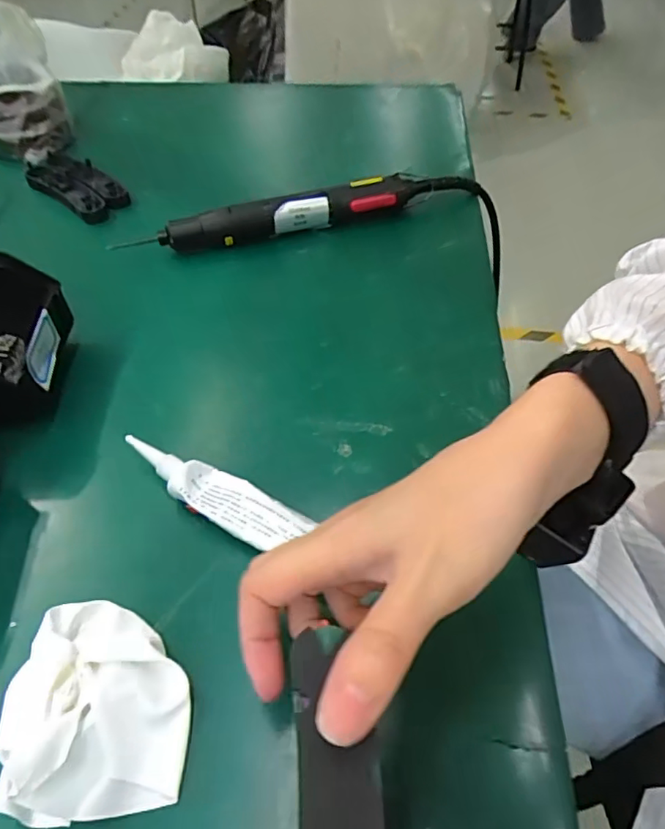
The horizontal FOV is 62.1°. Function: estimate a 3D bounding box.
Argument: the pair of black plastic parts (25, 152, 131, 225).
[{"bbox_3d":[-0.268,-0.239,0.578,0.129,0.020,0.057,33,58,26],"label":"pair of black plastic parts"}]

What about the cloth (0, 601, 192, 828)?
[{"bbox_3d":[-0.109,0.129,0.253,0.079,0.029,0.090,-9,50,-6],"label":"cloth"}]

